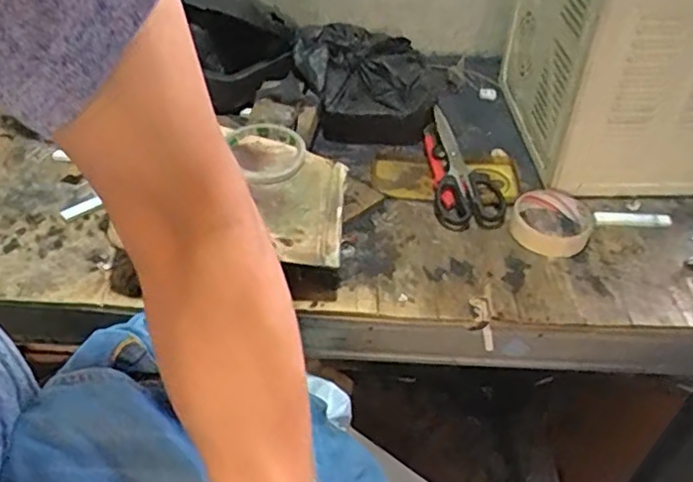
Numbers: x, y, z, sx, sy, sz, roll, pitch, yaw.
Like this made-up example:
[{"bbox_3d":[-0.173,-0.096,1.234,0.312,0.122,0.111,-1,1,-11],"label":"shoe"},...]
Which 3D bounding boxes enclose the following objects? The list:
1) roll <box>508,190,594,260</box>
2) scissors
[{"bbox_3d":[0.208,-0.019,0.660,0.081,0.029,0.081,1,42,-1],"label":"roll"},{"bbox_3d":[0.124,-0.082,0.716,0.072,0.016,0.169,-6,58,-9],"label":"scissors"}]

